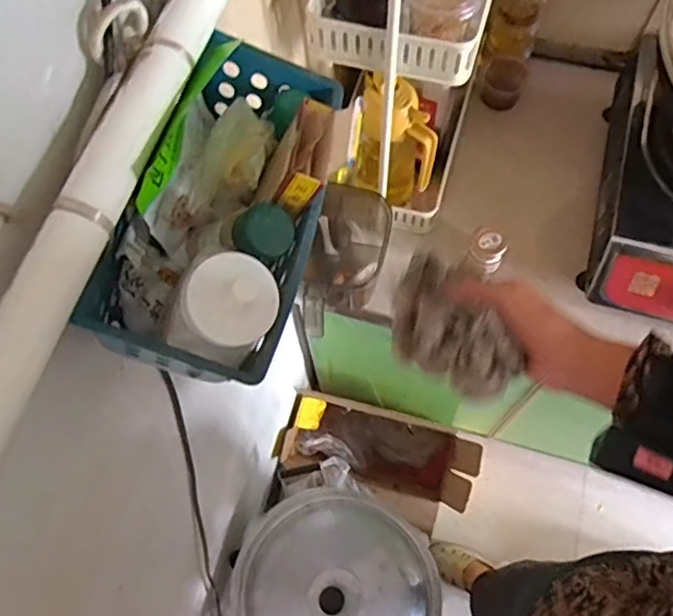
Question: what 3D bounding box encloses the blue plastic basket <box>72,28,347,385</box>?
[{"bbox_3d":[-0.074,-0.063,0.419,0.122,0.102,0.221,16,69,4],"label":"blue plastic basket"}]

